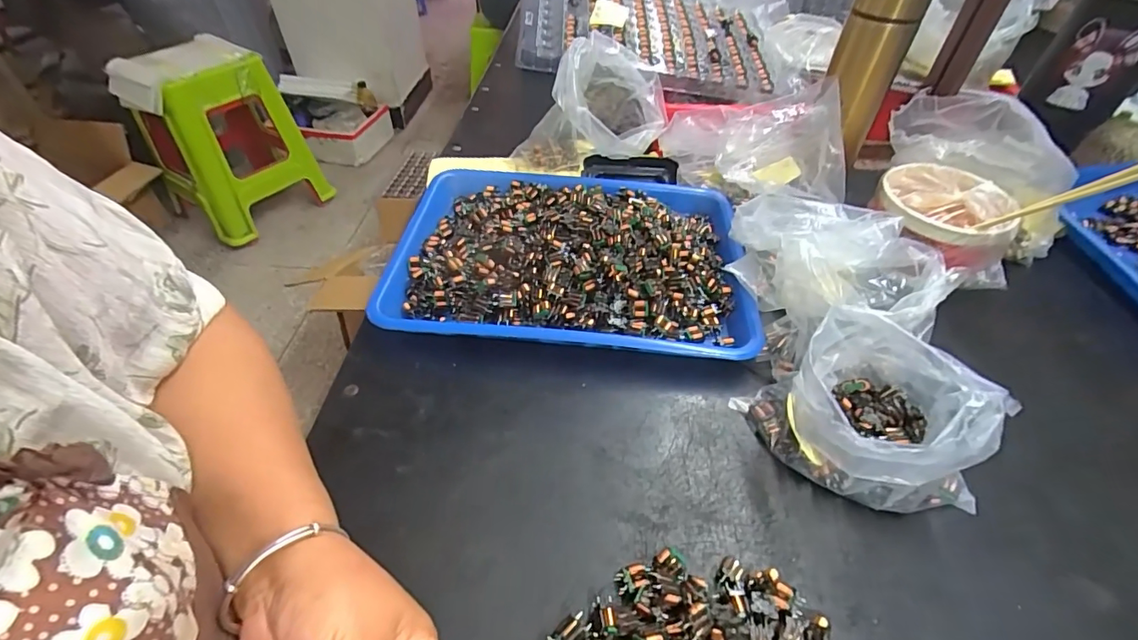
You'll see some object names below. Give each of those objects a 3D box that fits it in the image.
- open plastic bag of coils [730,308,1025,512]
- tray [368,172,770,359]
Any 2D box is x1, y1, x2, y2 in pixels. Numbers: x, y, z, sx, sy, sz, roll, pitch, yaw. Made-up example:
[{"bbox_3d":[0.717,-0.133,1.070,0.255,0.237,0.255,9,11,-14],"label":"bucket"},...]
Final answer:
[{"bbox_3d":[0.200,0.065,0.336,0.111,0.097,0.129,-17,49,-16],"label":"open plastic bag of coils"},{"bbox_3d":[0.000,-0.070,0.493,0.330,0.047,0.244,4,47,2],"label":"tray"}]

